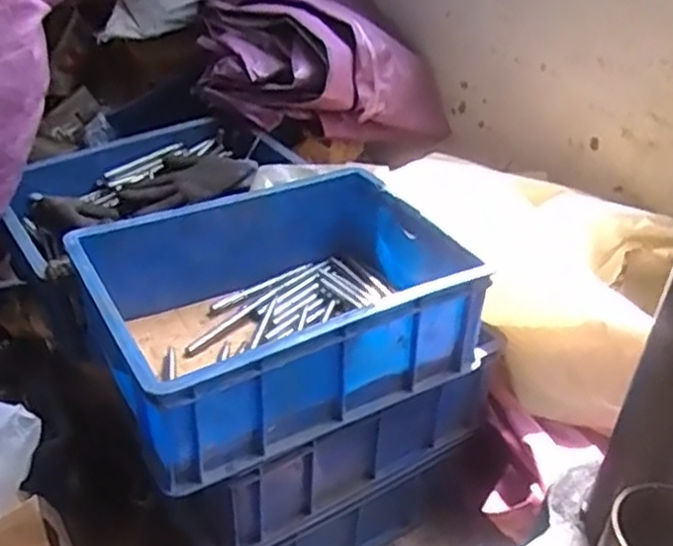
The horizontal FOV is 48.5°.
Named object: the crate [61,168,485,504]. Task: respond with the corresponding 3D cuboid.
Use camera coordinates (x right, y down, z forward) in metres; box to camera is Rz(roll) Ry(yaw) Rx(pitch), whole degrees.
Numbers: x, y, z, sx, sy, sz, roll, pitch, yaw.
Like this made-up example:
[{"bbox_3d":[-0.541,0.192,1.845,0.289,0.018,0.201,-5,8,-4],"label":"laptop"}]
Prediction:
[{"bbox_3d":[-0.069,0.034,0.858,0.398,0.141,0.287,-17,40,-27],"label":"crate"}]

